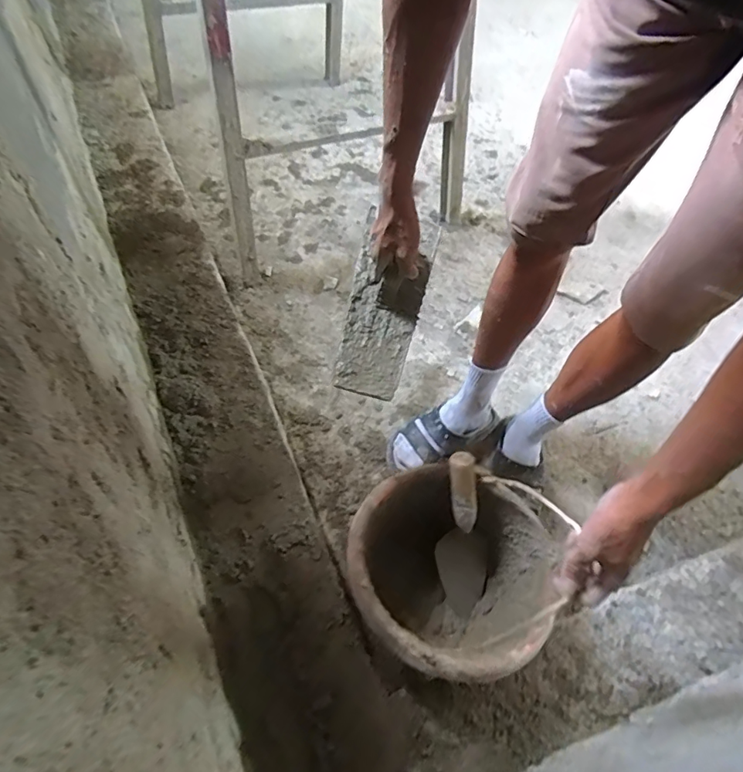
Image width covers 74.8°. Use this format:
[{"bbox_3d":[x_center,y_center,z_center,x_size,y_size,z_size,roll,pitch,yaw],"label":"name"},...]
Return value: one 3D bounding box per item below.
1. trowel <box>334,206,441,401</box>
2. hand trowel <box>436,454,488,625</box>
[{"bbox_3d":[0.017,-0.126,0.665,0.103,0.054,0.282,15,72,6],"label":"trowel"},{"bbox_3d":[0.151,0.232,0.759,0.078,0.275,0.077,-10,31,-9],"label":"hand trowel"}]

